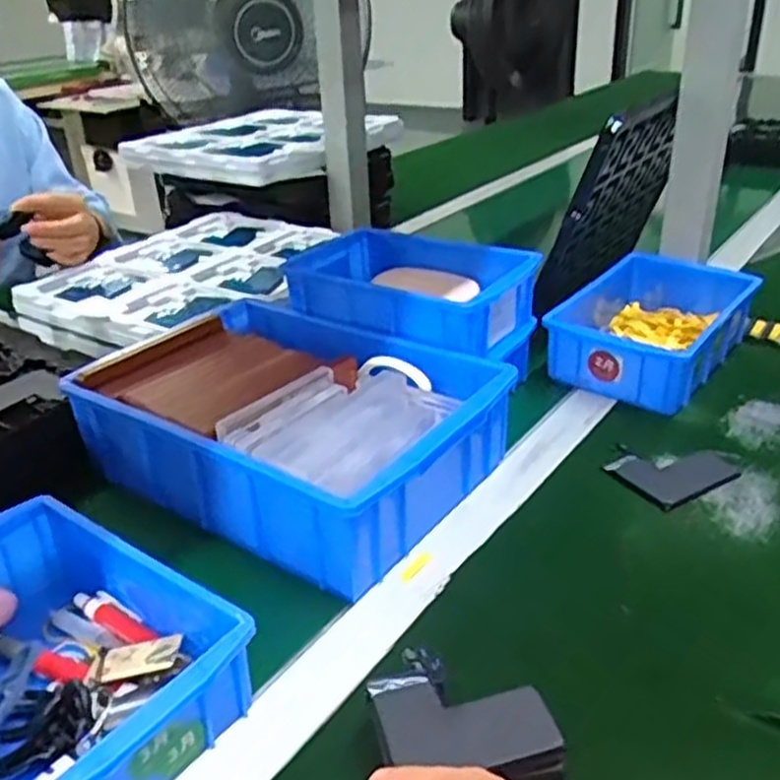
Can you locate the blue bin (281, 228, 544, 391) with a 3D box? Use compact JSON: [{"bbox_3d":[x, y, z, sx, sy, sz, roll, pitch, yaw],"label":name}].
[{"bbox_3d":[0.017,-0.085,0.700,0.196,0.067,0.131,16,33,30],"label":"blue bin"}]

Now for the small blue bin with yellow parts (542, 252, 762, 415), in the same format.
[{"bbox_3d":[0.260,-0.063,0.792,0.154,0.078,0.219,19,35,35],"label":"small blue bin with yellow parts"}]

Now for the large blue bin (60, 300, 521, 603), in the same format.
[{"bbox_3d":[-0.074,0.028,0.592,0.283,0.090,0.202,16,33,31],"label":"large blue bin"}]

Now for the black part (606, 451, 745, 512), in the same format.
[{"bbox_3d":[0.230,0.062,0.626,0.105,0.009,0.068,-17,31,-25],"label":"black part"}]

